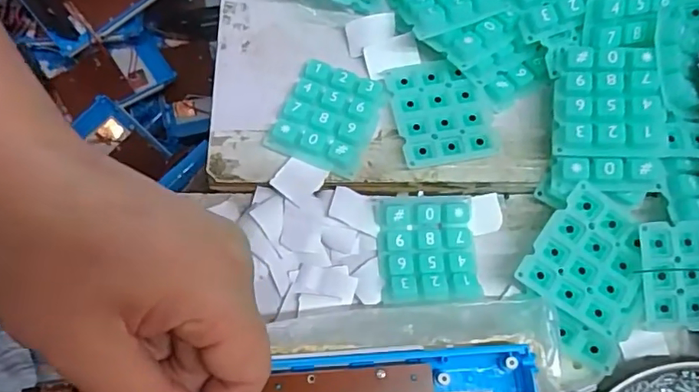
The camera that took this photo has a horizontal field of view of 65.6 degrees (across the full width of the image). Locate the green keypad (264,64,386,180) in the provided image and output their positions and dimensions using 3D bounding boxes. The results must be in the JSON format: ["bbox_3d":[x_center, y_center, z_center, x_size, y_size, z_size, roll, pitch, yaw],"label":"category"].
[{"bbox_3d":[-0.011,-0.042,0.282,0.047,0.011,0.055,21,73,9],"label":"green keypad"}]

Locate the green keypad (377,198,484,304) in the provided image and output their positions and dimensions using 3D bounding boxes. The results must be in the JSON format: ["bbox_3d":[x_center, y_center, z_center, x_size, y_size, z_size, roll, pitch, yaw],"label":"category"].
[{"bbox_3d":[0.039,0.026,0.269,0.047,0.011,0.054,-2,71,2],"label":"green keypad"}]

